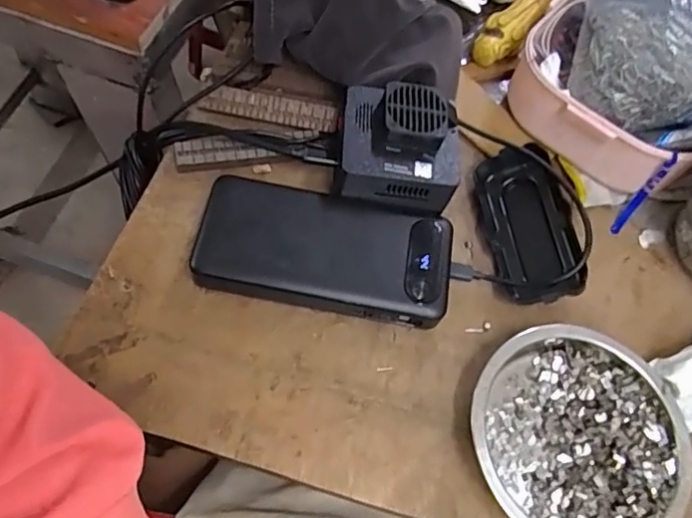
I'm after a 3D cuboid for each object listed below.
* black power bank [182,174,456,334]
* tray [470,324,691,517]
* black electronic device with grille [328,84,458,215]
[{"bbox_3d":[-0.012,-0.007,0.347,0.151,0.024,0.072,11,63,-2],"label":"black power bank"},{"bbox_3d":[0.131,0.100,0.315,0.117,0.024,0.119,3,63,-6],"label":"tray"},{"bbox_3d":[0.035,-0.076,0.365,0.078,0.044,0.076,10,63,-3],"label":"black electronic device with grille"}]

